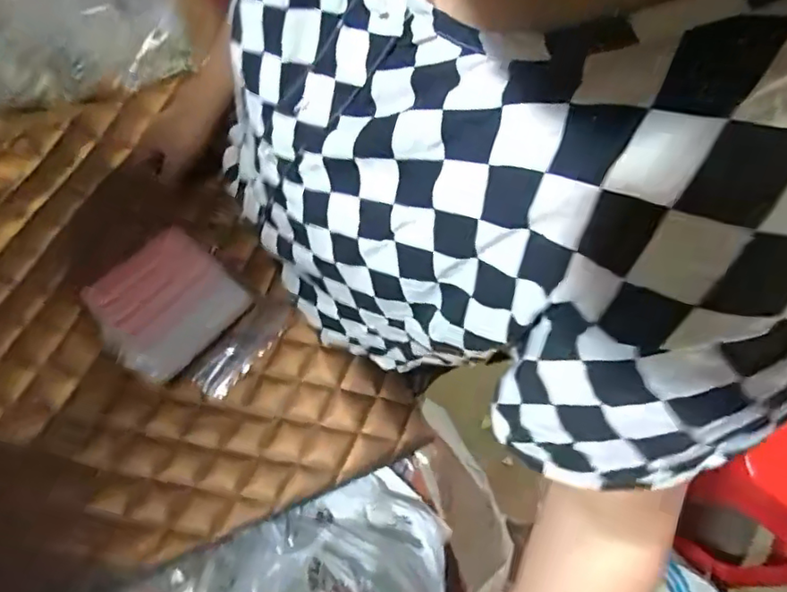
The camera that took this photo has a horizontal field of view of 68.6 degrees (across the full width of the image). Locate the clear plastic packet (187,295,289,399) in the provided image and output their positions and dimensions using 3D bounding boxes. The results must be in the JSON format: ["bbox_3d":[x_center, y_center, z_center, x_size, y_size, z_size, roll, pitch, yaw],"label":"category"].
[{"bbox_3d":[-0.159,0.052,0.602,0.047,0.008,0.116,39,78,12],"label":"clear plastic packet"}]

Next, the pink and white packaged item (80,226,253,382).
[{"bbox_3d":[-0.242,0.006,0.603,0.119,0.025,0.136,40,78,12],"label":"pink and white packaged item"}]

